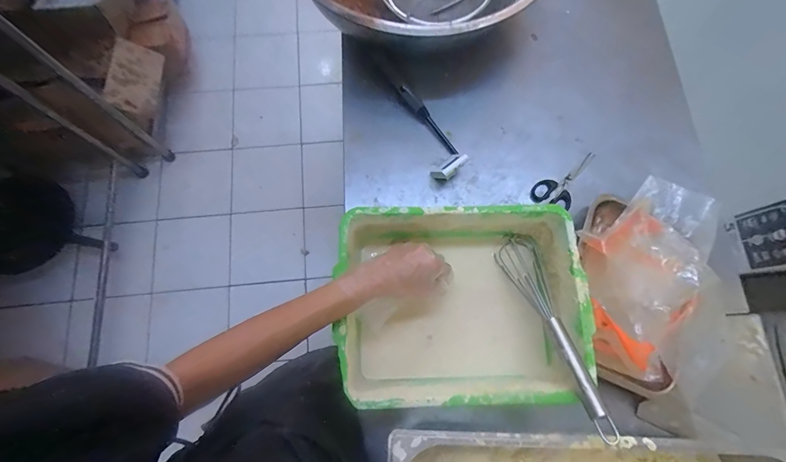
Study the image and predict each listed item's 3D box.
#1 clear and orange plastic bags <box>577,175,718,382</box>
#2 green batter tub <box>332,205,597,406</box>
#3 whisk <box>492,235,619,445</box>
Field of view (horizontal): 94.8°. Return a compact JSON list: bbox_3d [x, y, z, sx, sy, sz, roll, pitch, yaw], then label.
[{"bbox_3d":[0.405,0.060,0.586,0.195,0.059,0.324,23,76,5],"label":"clear and orange plastic bags"},{"bbox_3d":[0.096,0.109,0.549,0.335,0.116,0.263,-1,75,-1],"label":"green batter tub"},{"bbox_3d":[0.228,0.135,0.527,0.063,0.058,0.301,-9,45,-3],"label":"whisk"}]

